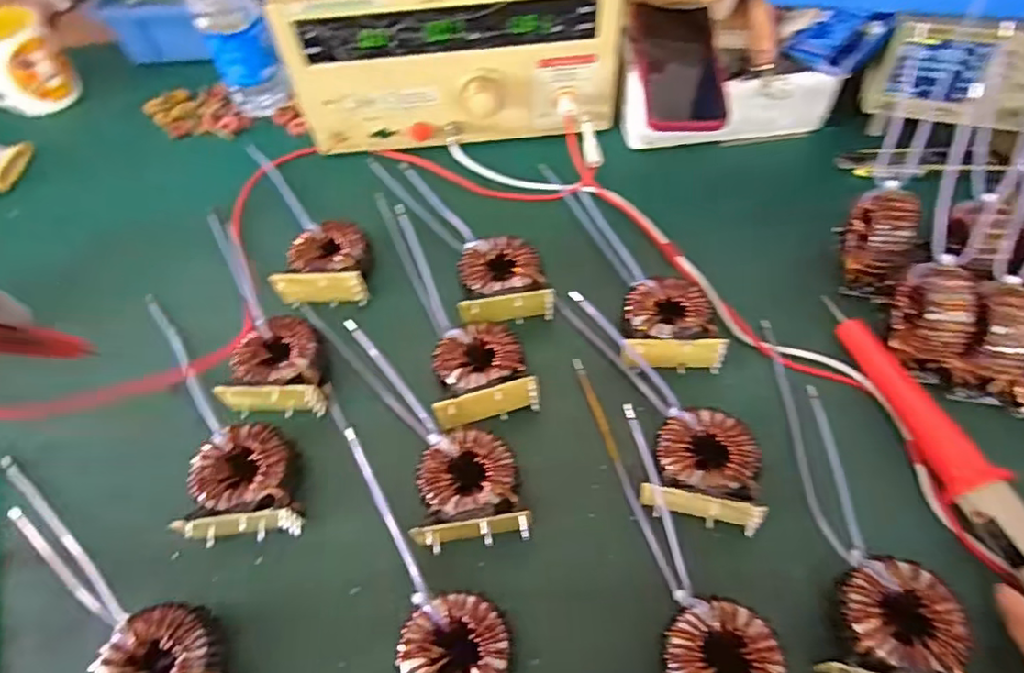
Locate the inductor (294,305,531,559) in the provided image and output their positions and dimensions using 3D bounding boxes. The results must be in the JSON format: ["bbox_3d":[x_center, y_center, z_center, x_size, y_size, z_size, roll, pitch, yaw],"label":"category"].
[{"bbox_3d":[-0.069,0.068,0.450,0.084,0.047,0.214,-30,59,-17],"label":"inductor"}]

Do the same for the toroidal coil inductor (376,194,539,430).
[{"bbox_3d":[-0.043,-0.024,0.491,0.086,0.070,0.194,-17,56,-9],"label":"toroidal coil inductor"}]

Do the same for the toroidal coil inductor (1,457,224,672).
[{"bbox_3d":[-0.276,0.154,0.407,0.081,0.038,0.274,-37,61,-21],"label":"toroidal coil inductor"}]

